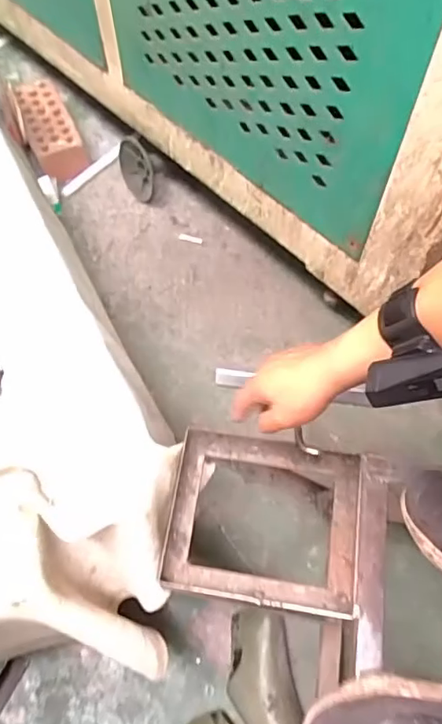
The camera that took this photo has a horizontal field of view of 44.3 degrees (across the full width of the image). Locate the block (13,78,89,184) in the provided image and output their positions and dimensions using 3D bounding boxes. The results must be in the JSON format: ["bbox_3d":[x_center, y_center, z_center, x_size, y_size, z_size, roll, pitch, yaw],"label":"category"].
[{"bbox_3d":[-0.397,-0.537,1.263,0.110,0.094,0.268,-22,65,-10],"label":"block"}]

